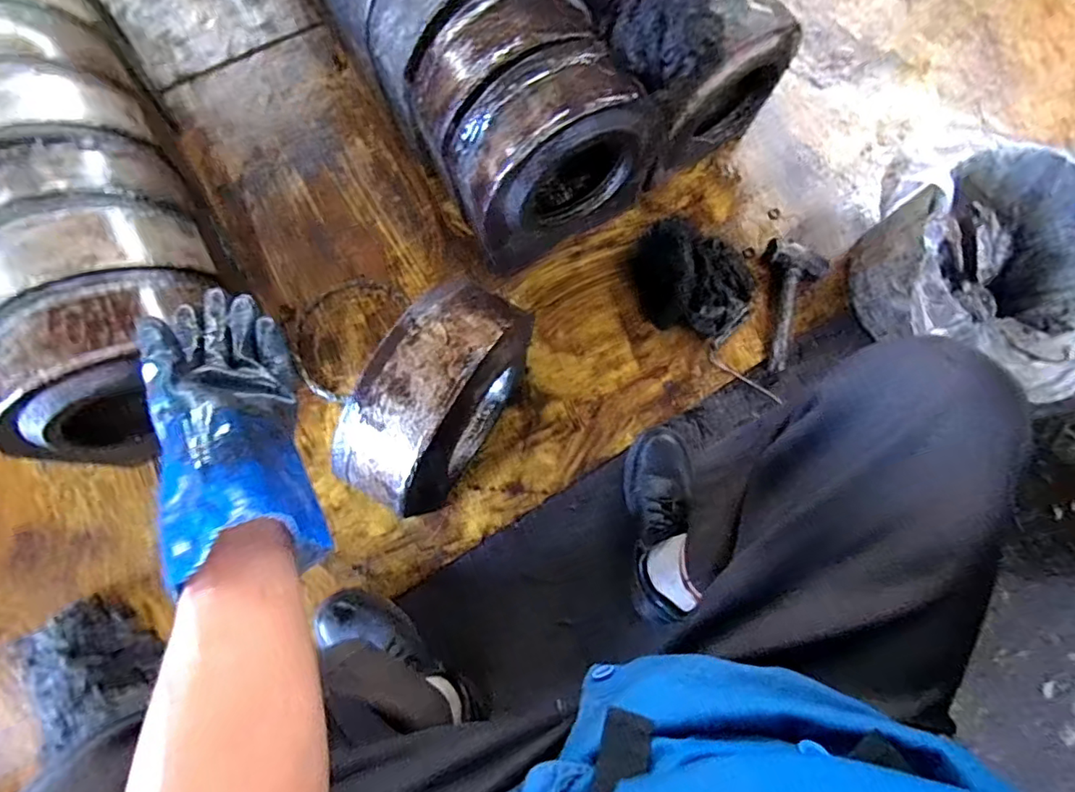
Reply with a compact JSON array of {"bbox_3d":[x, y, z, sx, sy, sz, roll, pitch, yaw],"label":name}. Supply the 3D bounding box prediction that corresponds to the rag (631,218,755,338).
[{"bbox_3d":[0.252,-0.194,0.864,0.185,0.089,0.192,-1,75,0],"label":"rag"}]

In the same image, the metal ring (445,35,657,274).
[{"bbox_3d":[0.032,-0.340,0.767,0.289,0.257,0.121,-28,78,-9],"label":"metal ring"}]

